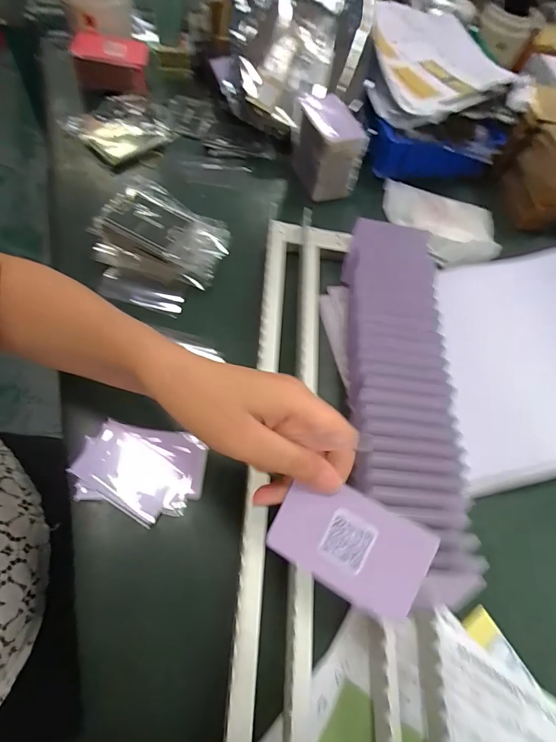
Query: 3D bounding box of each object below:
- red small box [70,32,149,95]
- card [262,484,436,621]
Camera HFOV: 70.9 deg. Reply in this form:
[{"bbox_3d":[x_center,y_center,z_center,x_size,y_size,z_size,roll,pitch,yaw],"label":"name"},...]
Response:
[{"bbox_3d":[-0.250,-0.446,0.574,0.112,0.048,0.042,14,63,-3],"label":"red small box"},{"bbox_3d":[0.040,0.098,0.224,0.084,0.004,0.053,25,87,17],"label":"card"}]

